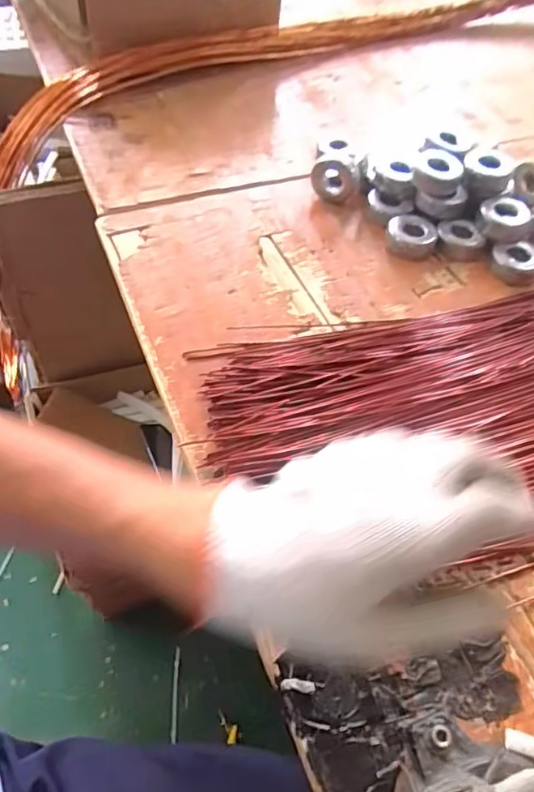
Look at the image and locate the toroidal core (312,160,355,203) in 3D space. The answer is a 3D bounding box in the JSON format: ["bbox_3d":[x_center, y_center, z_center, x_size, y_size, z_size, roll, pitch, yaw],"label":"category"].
[{"bbox_3d":[0.075,-0.244,0.627,0.051,0.043,0.016,14,25,15],"label":"toroidal core"}]

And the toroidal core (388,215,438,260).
[{"bbox_3d":[0.156,-0.168,0.585,0.048,0.021,0.052,3,54,-2],"label":"toroidal core"}]

